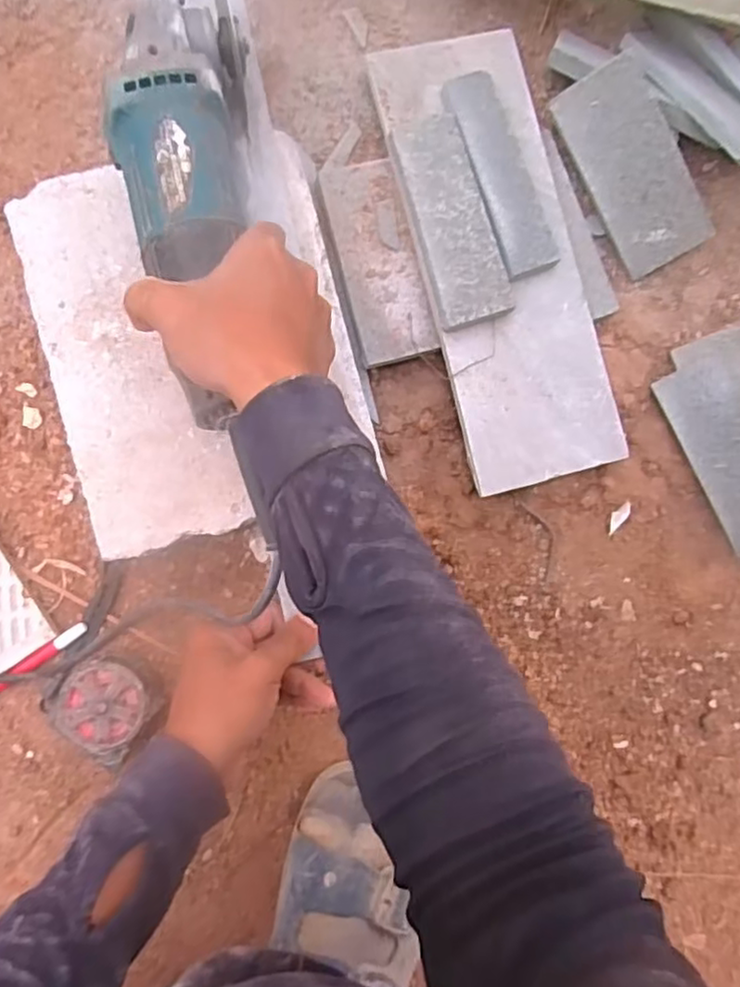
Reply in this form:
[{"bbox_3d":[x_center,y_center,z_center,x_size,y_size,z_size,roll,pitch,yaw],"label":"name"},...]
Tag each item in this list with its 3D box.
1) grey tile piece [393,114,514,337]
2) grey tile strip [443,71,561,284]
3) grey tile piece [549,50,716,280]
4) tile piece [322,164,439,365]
[{"bbox_3d":[0.059,-0.199,0.490,0.055,0.020,0.151,-17,87,-3],"label":"grey tile piece"},{"bbox_3d":[0.095,-0.235,0.489,0.040,0.005,0.152,-20,89,-7],"label":"grey tile strip"},{"bbox_3d":[0.203,-0.249,0.511,0.069,0.006,0.148,-27,103,20],"label":"grey tile piece"},{"bbox_3d":[0.006,-0.174,0.501,0.061,0.014,0.149,-16,87,-3],"label":"tile piece"}]

